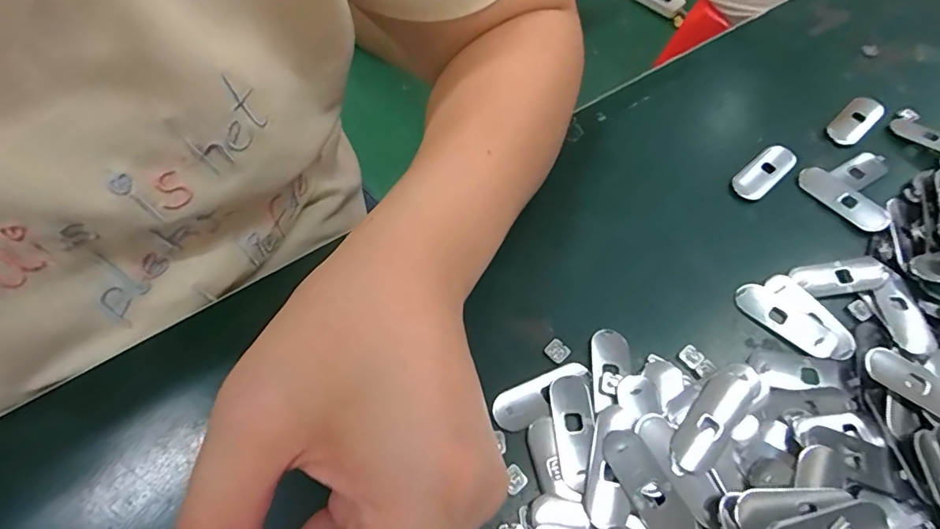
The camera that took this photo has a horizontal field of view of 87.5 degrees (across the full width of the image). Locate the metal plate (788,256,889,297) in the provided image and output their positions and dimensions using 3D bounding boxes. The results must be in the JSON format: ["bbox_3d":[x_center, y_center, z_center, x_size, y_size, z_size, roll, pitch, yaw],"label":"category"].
[{"bbox_3d":[0.195,0.006,0.260,0.047,0.005,0.018,-8,61,-5],"label":"metal plate"}]

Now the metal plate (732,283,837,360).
[{"bbox_3d":[0.161,0.028,0.251,0.050,0.004,0.018,40,67,20],"label":"metal plate"}]

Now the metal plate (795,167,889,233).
[{"bbox_3d":[0.217,-0.038,0.287,0.020,0.004,0.051,-33,66,-18],"label":"metal plate"}]

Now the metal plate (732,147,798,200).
[{"bbox_3d":[0.178,-0.057,0.297,0.045,0.005,0.020,-36,67,-19],"label":"metal plate"}]

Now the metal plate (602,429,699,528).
[{"bbox_3d":[0.075,0.094,0.206,0.019,0.004,0.050,-30,72,-8],"label":"metal plate"}]

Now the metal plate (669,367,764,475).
[{"bbox_3d":[0.111,0.067,0.221,0.060,0.007,0.020,-40,68,-21],"label":"metal plate"}]

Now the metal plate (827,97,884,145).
[{"bbox_3d":[0.254,-0.095,0.323,0.049,0.004,0.020,-37,67,-20],"label":"metal plate"}]

